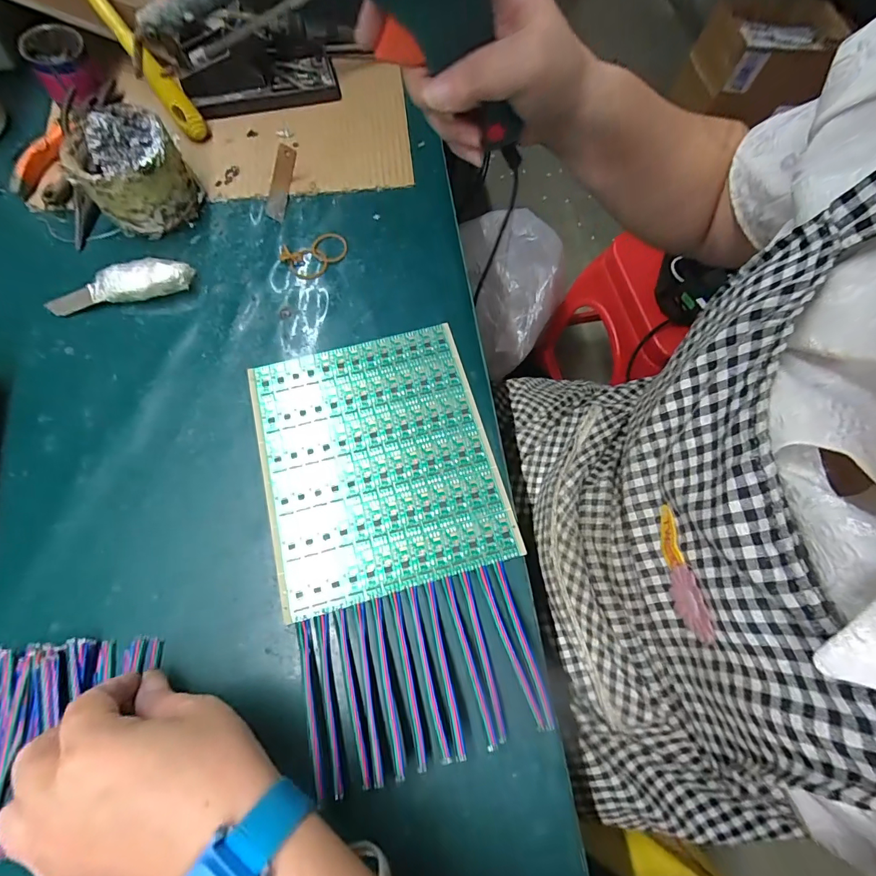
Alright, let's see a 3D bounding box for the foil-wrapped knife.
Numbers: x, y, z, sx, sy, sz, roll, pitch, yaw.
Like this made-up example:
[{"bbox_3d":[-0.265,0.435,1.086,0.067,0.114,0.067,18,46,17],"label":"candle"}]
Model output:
[{"bbox_3d":[-0.265,-0.126,0.359,0.117,0.024,0.026,-9,70,-5],"label":"foil-wrapped knife"}]

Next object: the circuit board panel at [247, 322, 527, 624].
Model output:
[{"bbox_3d":[-0.045,0.013,0.322,0.163,0.004,0.190,-14,70,-7],"label":"circuit board panel"}]

